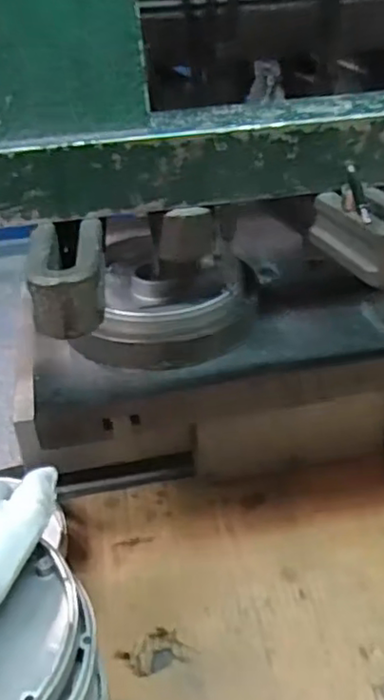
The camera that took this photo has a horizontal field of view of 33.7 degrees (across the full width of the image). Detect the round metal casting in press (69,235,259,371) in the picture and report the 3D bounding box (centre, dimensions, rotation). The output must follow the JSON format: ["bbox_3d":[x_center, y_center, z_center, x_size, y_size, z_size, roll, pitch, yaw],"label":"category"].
[{"bbox_3d":[-0.017,-0.044,0.522,0.135,0.042,0.142,-1,35,1],"label":"round metal casting in press"}]

